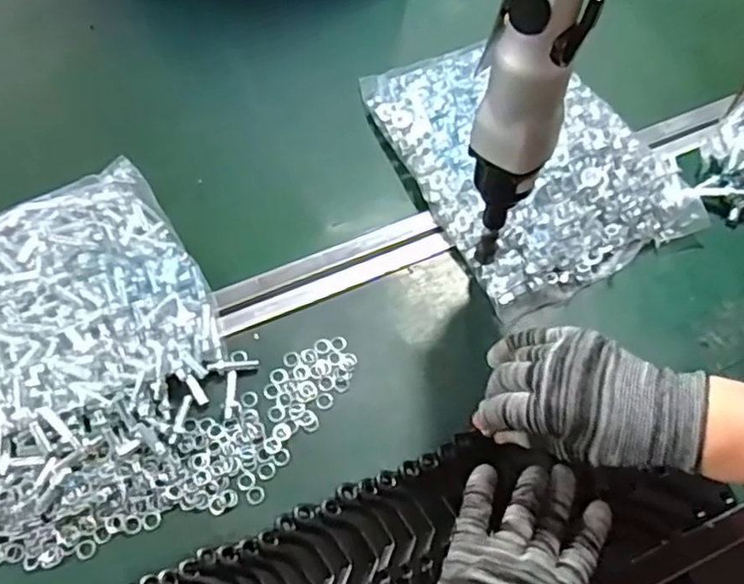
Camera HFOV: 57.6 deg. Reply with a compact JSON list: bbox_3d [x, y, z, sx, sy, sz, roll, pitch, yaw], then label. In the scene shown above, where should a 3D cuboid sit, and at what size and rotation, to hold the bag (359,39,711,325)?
[{"bbox_3d":[0.131,-0.131,0.592,0.202,0.042,0.274,-23,61,-12],"label":"bag"}]

